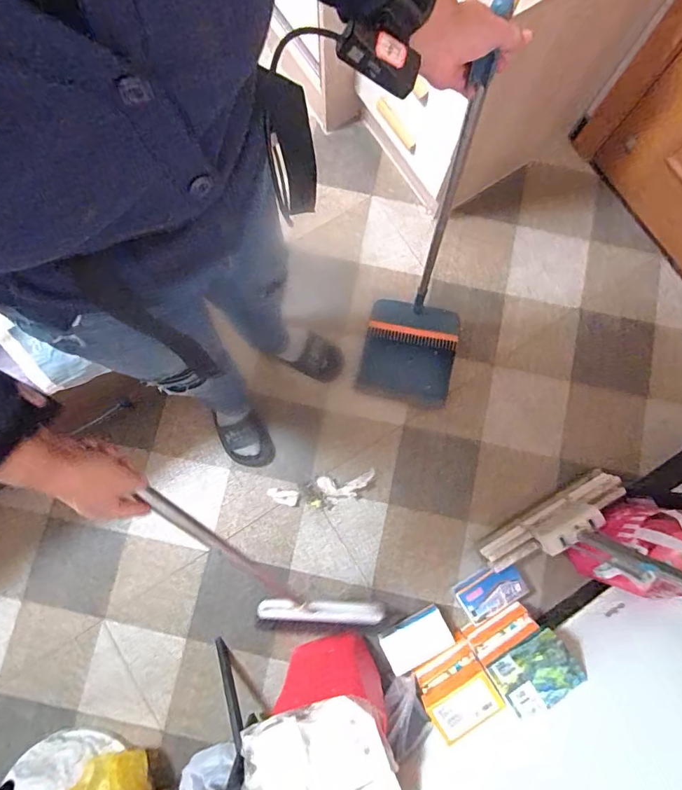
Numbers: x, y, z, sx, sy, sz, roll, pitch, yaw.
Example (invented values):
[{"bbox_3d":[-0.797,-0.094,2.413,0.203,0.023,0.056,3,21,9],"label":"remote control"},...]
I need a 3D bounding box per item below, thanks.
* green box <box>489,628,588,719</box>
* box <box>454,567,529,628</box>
[{"bbox_3d":[0.377,0.544,0.885,0.154,0.080,0.105,-32,82,-6],"label":"green box"},{"bbox_3d":[0.356,0.468,1.082,0.156,0.027,0.092,-35,51,-1],"label":"box"}]

